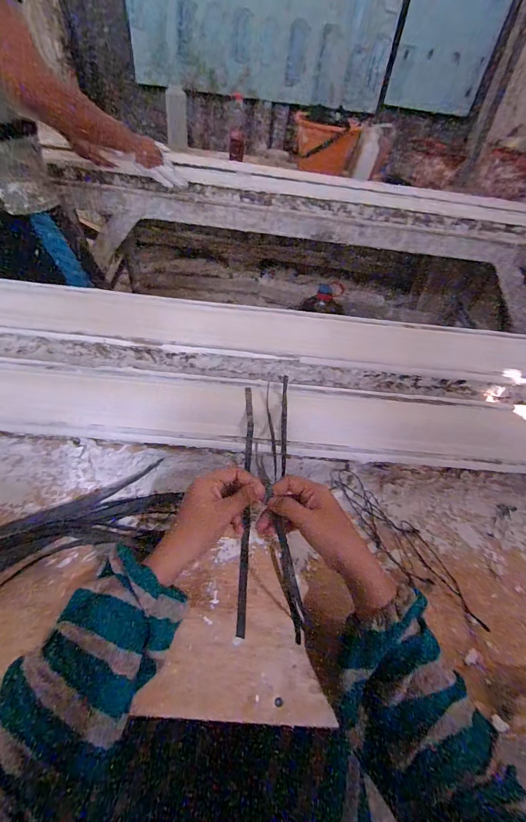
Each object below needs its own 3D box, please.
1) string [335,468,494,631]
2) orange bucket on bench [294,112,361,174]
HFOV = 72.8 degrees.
[{"bbox_3d":[0.172,0.160,0.468,0.063,0.008,0.218,-21,54,-23],"label":"string"},{"bbox_3d":[0.251,-1.121,1.505,0.246,0.176,0.261,2,48,-5],"label":"orange bucket on bench"}]

